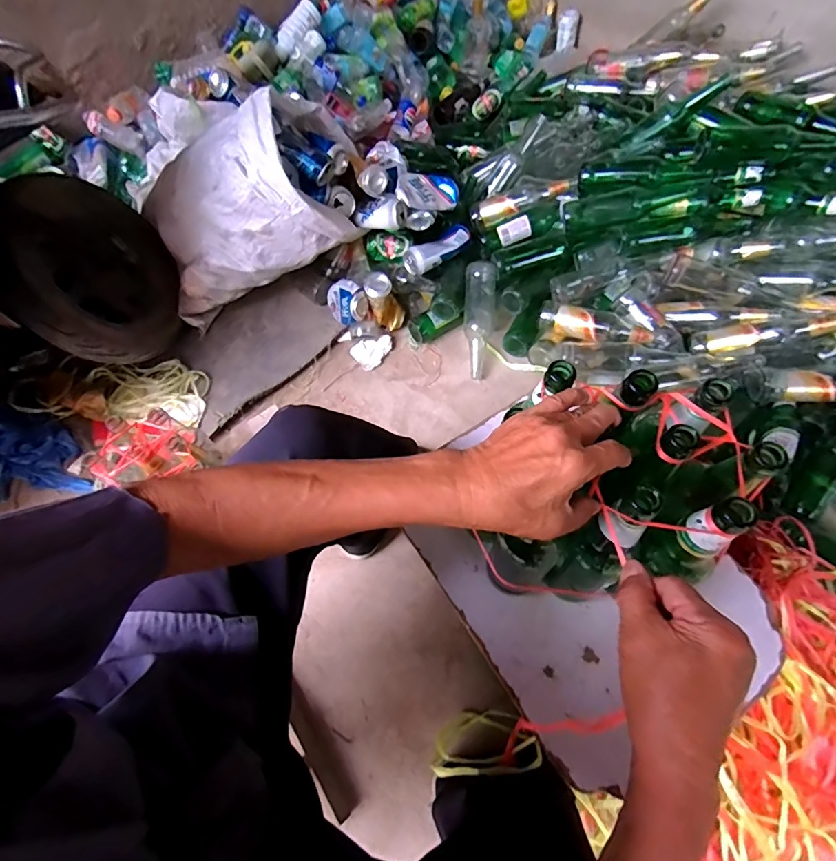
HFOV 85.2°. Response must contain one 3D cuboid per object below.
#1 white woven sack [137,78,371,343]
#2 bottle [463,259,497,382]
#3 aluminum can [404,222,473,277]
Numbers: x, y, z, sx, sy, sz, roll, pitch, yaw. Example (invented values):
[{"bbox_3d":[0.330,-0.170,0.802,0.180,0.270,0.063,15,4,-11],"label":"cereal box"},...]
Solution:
[{"bbox_3d":[-0.351,-0.470,0.981,0.451,0.378,0.249,-19,64,-10],"label":"white woven sack"},{"bbox_3d":[0.144,-0.255,1.075,0.074,0.075,0.273,3,86,2],"label":"bottle"},{"bbox_3d":[0.048,-0.418,1.058,0.166,0.059,0.074,-38,69,-18],"label":"aluminum can"}]

